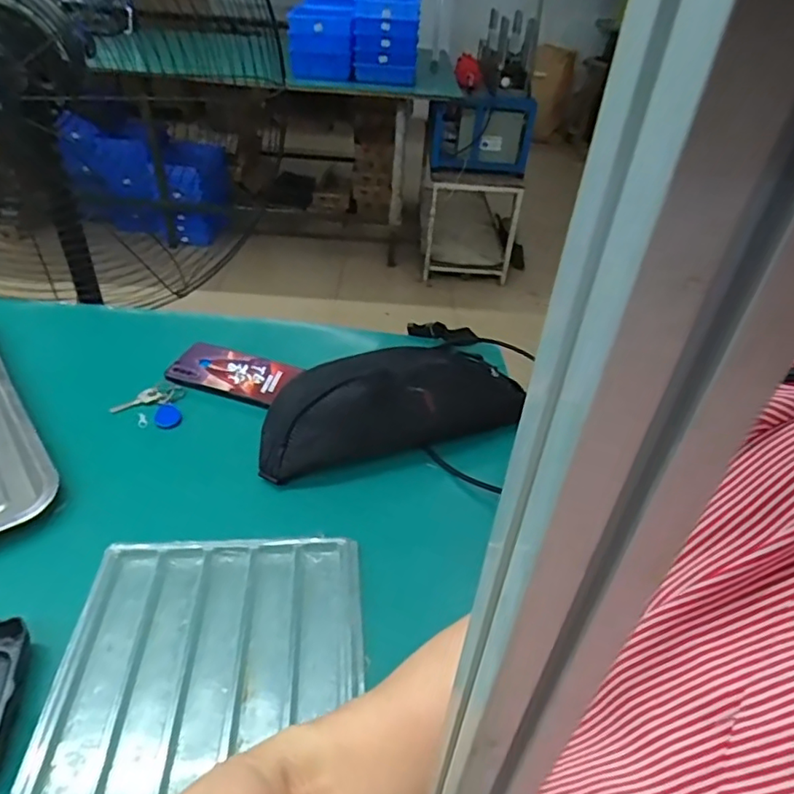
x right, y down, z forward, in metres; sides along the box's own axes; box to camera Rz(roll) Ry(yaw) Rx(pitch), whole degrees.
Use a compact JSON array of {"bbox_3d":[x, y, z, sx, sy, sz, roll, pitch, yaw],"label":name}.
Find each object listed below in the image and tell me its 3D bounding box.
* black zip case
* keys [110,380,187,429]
[{"bbox_3d":[-0.013,-0.009,0.613,0.275,0.077,0.125,-11,41,-20],"label":"black zip case"},{"bbox_3d":[-0.263,0.008,0.636,0.071,0.008,0.068,27,43,25],"label":"keys"}]

